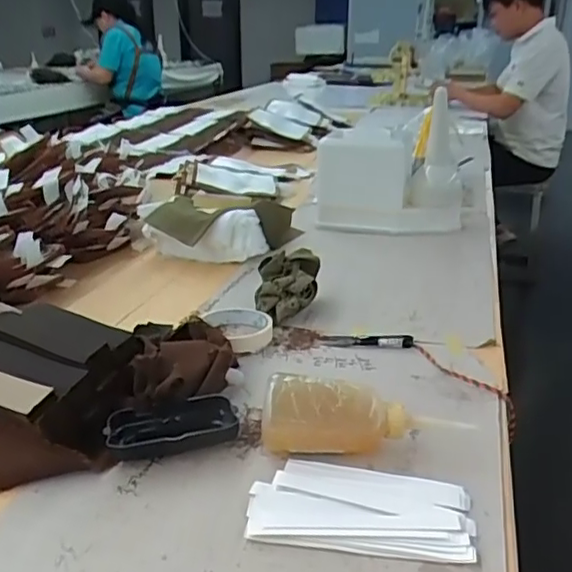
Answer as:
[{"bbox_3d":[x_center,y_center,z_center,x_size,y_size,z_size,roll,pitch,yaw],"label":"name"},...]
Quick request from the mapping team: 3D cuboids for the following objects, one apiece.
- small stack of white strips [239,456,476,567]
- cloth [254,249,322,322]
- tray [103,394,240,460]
[{"bbox_3d":[0.055,0.163,0.451,0.160,0.011,0.083,4,24,9],"label":"small stack of white strips"},{"bbox_3d":[0.003,0.000,0.757,0.082,0.066,0.082,-1,24,-3],"label":"cloth"},{"bbox_3d":[-0.099,0.124,0.522,0.106,0.026,0.052,-6,25,-13],"label":"tray"}]

